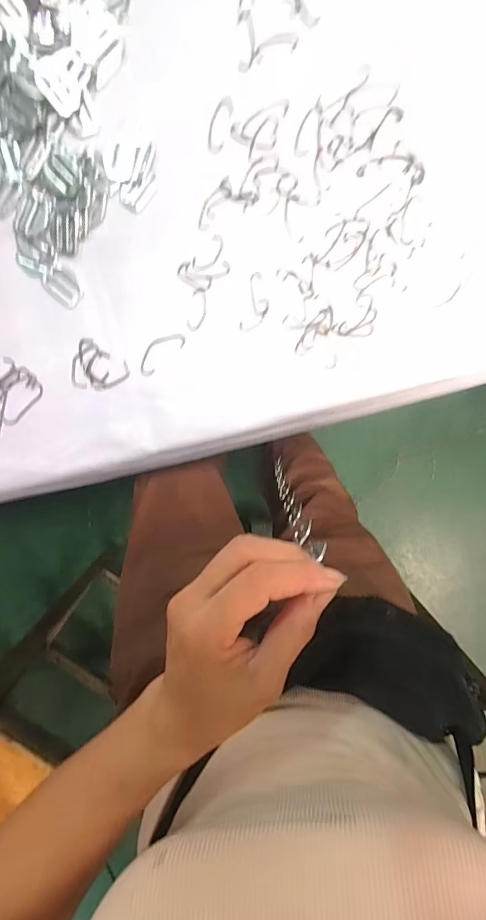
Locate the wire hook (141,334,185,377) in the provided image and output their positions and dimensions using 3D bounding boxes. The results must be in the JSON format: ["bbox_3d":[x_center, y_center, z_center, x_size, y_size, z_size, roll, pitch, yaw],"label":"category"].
[{"bbox_3d":[-0.070,-0.091,0.343,0.046,0.004,0.020,-40,96,6],"label":"wire hook"}]

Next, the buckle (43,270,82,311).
[{"bbox_3d":[-0.148,-0.143,0.340,0.032,0.004,0.024,42,96,-5],"label":"buckle"}]

